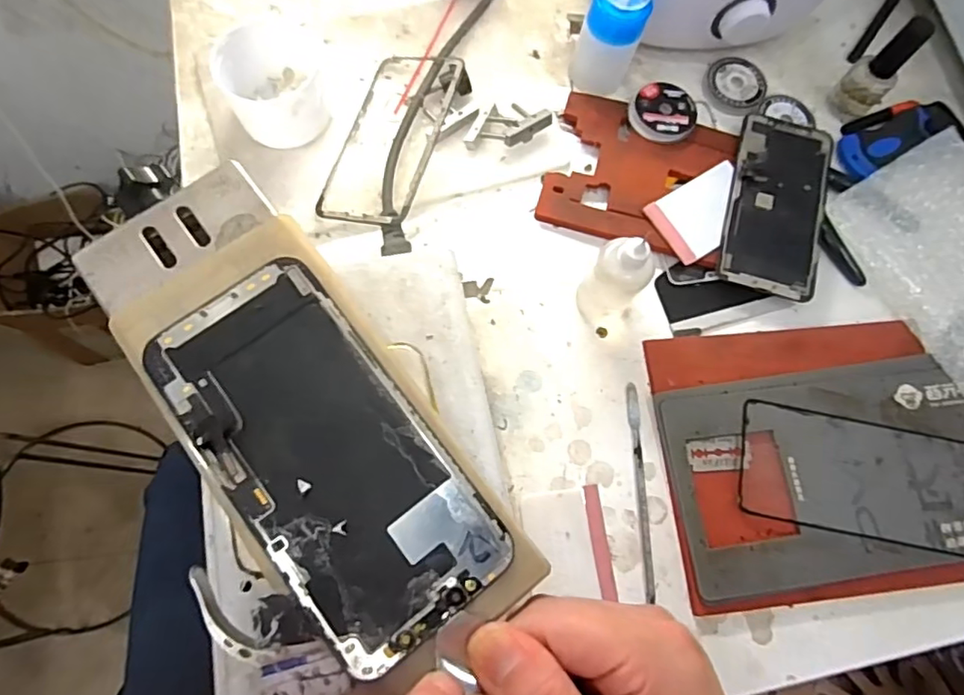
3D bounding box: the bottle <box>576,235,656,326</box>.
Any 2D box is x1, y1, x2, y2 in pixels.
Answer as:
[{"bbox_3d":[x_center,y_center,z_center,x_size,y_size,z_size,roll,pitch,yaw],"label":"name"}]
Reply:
[{"bbox_3d":[0.081,-0.042,0.360,0.031,0.078,0.032,0,76,0],"label":"bottle"}]

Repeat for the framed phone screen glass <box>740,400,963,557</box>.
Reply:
[{"bbox_3d":[0.243,0.083,0.369,0.156,0.006,0.071,11,74,0],"label":"framed phone screen glass"}]

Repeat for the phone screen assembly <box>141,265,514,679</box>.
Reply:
[{"bbox_3d":[-0.057,0.036,0.207,0.067,0.010,0.141,-38,80,-8],"label":"phone screen assembly"}]

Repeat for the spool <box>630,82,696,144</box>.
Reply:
[{"bbox_3d":[0.134,-0.175,0.431,0.048,0.011,0.048,0,76,0],"label":"spool"}]

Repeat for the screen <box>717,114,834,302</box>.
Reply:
[{"bbox_3d":[0.212,-0.104,0.417,0.068,0.007,0.138,16,75,1],"label":"screen"}]

